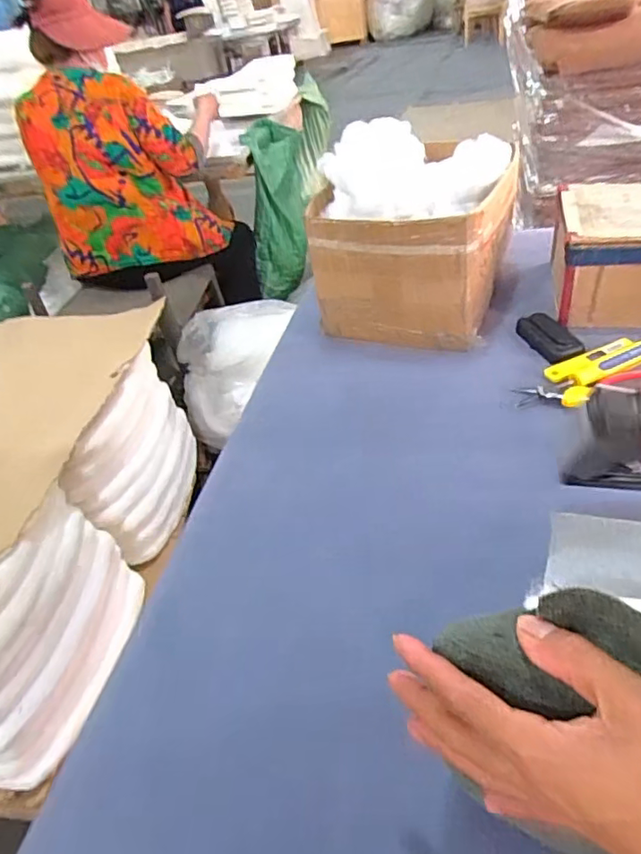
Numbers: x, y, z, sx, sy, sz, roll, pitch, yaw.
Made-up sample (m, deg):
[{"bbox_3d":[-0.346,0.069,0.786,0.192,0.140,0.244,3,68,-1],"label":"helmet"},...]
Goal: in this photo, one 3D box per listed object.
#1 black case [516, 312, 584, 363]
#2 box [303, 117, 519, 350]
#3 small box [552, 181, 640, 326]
[{"bbox_3d":[0.317,-0.124,0.790,0.053,0.021,0.102,-18,40,-8],"label":"black case"},{"bbox_3d":[0.135,-0.289,0.852,0.271,0.239,0.256,10,43,21],"label":"box"},{"bbox_3d":[0.459,-0.247,0.824,0.214,0.141,0.209,3,41,14],"label":"small box"}]

